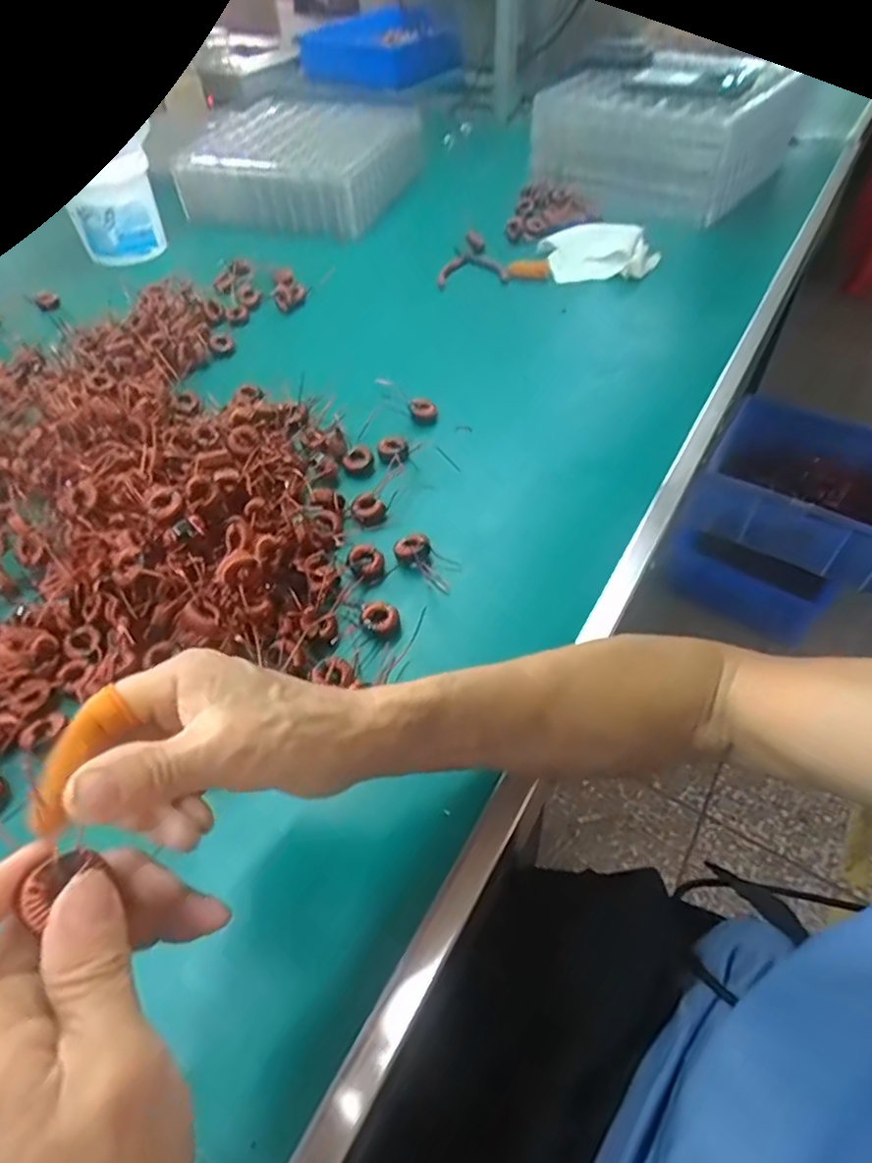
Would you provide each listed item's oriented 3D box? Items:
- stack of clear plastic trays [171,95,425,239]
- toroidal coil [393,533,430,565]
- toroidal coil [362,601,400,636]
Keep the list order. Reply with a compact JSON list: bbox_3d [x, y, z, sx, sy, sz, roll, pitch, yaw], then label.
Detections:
[{"bbox_3d":[-0.199,-0.636,0.935,0.333,0.078,0.257,14,53,15],"label":"stack of clear plastic trays"},{"bbox_3d":[-0.019,-0.024,0.472,0.020,0.019,0.023,29,58,25],"label":"toroidal coil"},{"bbox_3d":[-0.038,0.027,0.435,0.025,0.010,0.028,-13,51,-7],"label":"toroidal coil"}]

